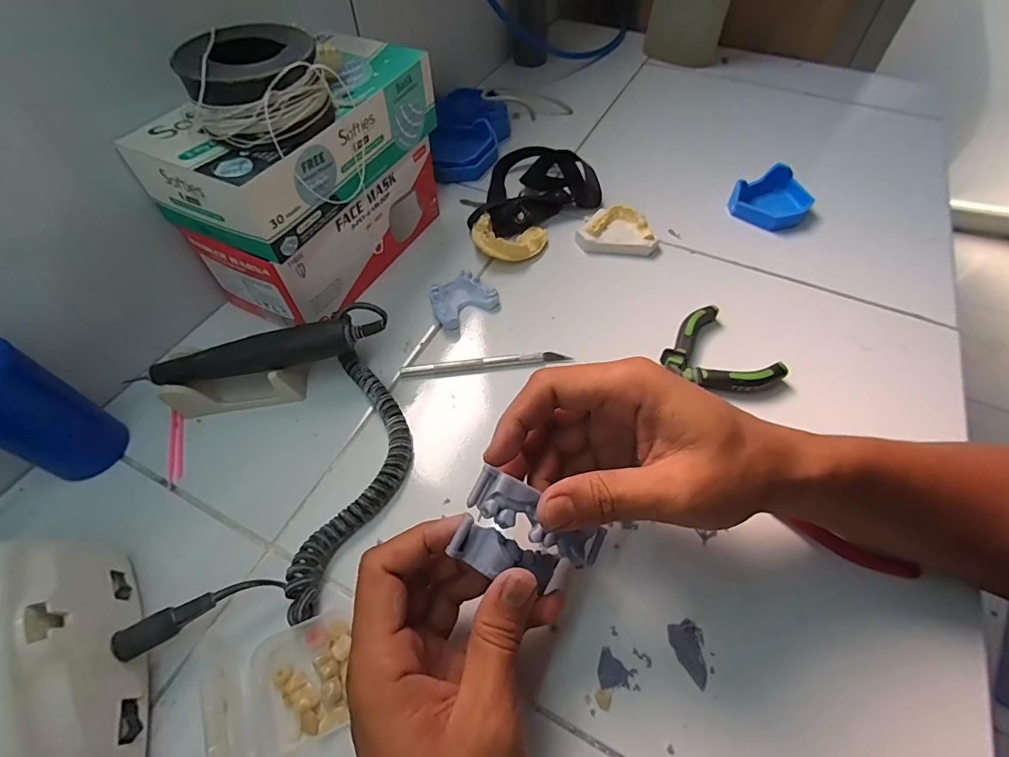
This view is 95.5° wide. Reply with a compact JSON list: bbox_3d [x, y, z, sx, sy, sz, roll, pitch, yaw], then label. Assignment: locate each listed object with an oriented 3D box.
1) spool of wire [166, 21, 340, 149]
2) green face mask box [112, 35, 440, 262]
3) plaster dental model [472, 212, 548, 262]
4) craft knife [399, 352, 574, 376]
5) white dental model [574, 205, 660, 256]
[{"bbox_3d":[-0.153,-0.180,0.292,0.084,0.054,0.070,-22,57,-15],"label":"spool of wire"},{"bbox_3d":[-0.151,-0.187,0.355,0.104,0.061,0.219,28,59,18],"label":"green face mask box"},{"bbox_3d":[0.005,-0.136,0.446,0.072,0.020,0.052,1,55,1],"label":"plaster dental model"},{"bbox_3d":[-0.014,-0.013,0.370,0.135,0.007,0.008,-6,55,-4],"label":"craft knife"},{"bbox_3d":[0.113,-0.147,0.455,0.077,0.025,0.047,12,56,8],"label":"white dental model"}]

